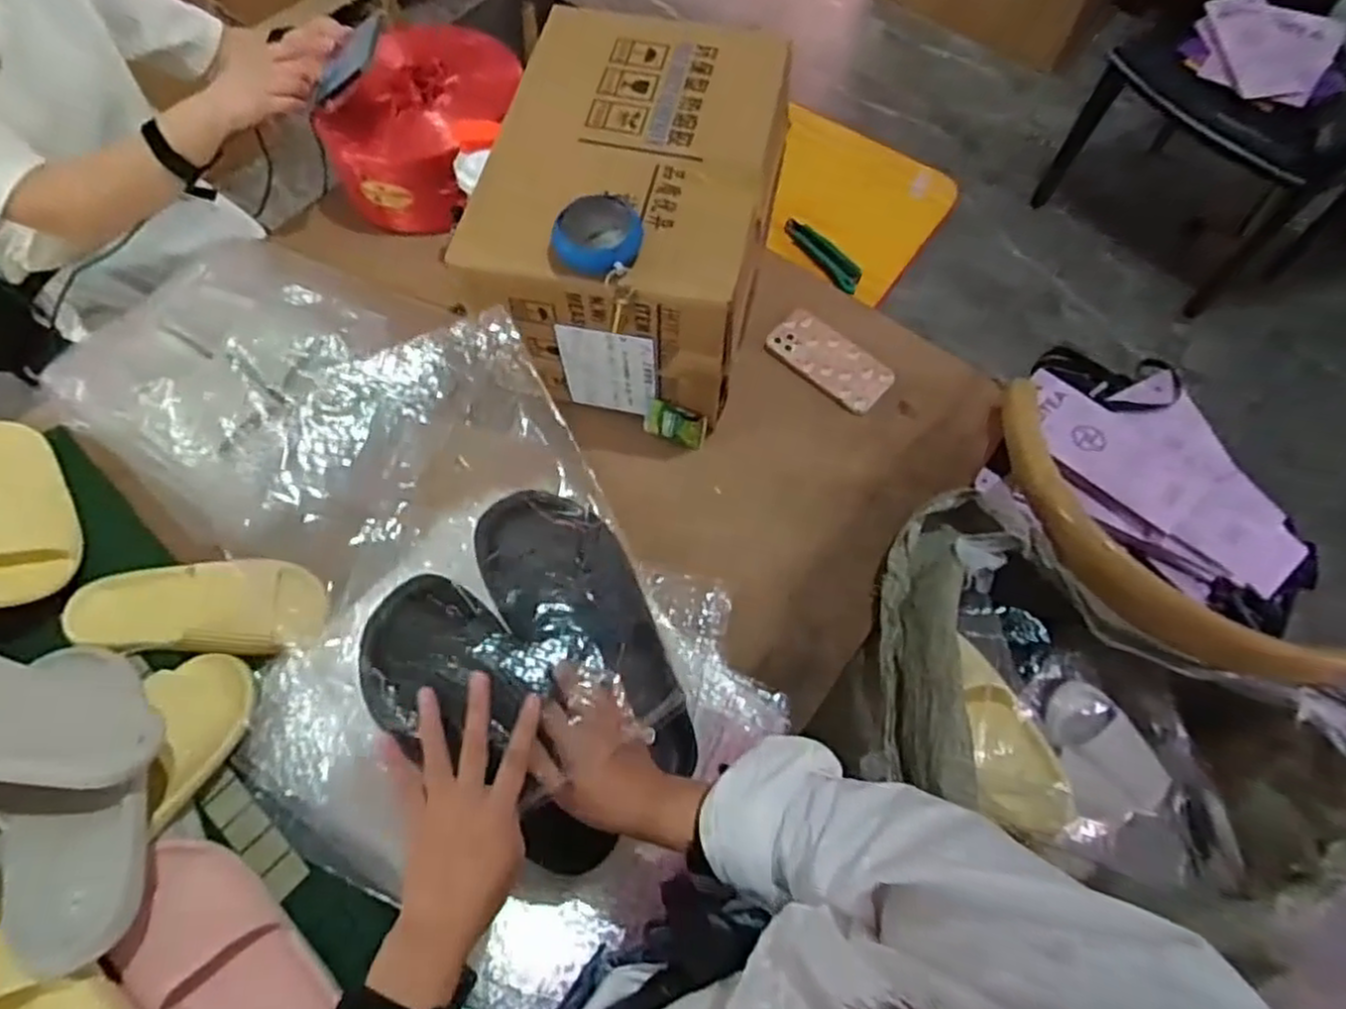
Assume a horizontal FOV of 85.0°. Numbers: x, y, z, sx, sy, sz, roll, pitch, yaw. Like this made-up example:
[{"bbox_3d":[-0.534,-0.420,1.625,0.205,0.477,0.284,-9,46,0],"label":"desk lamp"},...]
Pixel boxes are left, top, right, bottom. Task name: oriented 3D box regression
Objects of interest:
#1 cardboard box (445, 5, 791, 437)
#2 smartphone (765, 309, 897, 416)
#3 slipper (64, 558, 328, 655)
[{"bbox_3d":[-0.037,-0.334,0.869,0.290,0.248,0.387,13,65,5],"label":"cardboard box"},{"bbox_3d":[0.205,-0.188,0.948,0.160,0.014,0.086,41,75,14],"label":"smartphone"},{"bbox_3d":[-0.504,0.106,0.786,0.243,0.049,0.107,0,65,-1],"label":"slipper"}]

